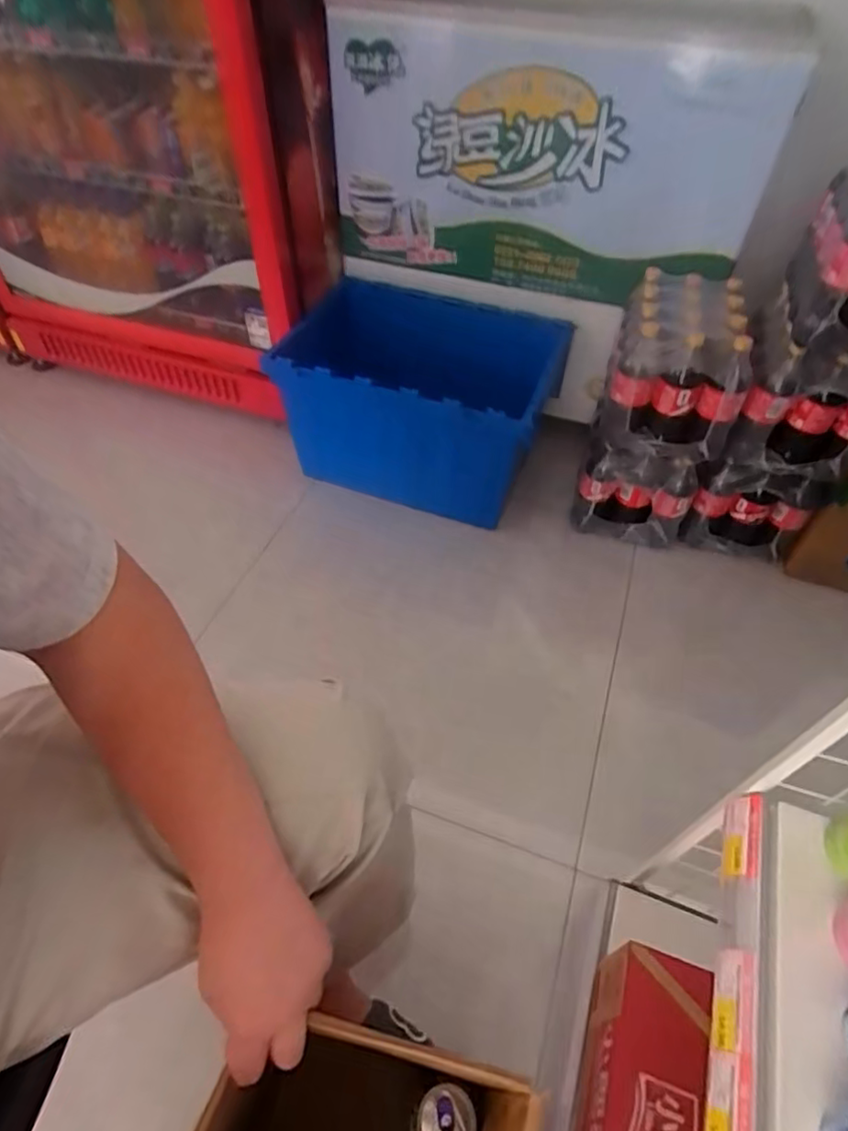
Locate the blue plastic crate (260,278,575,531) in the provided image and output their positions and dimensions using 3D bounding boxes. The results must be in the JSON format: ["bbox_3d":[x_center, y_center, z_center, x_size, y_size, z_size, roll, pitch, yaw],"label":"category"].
[{"bbox_3d":[-0.016,-0.381,1.394,0.594,0.342,0.387,14,51,11],"label":"blue plastic crate"}]

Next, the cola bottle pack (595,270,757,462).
[{"bbox_3d":[0.509,-0.405,1.214,0.248,0.247,0.281,13,51,11],"label":"cola bottle pack"}]

